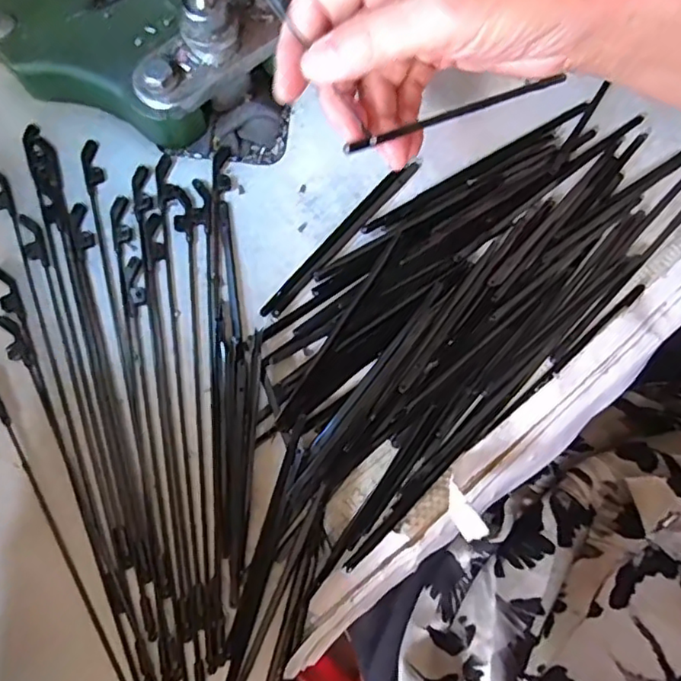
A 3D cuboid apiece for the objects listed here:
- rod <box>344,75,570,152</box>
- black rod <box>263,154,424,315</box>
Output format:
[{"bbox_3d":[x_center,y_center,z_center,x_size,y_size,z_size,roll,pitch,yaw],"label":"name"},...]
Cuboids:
[{"bbox_3d":[0.047,-0.094,0.251,0.096,0.005,0.004,-19,78,-1],"label":"rod"},{"bbox_3d":[0.000,-0.049,0.281,0.009,0.005,0.102,40,80,8],"label":"black rod"}]

